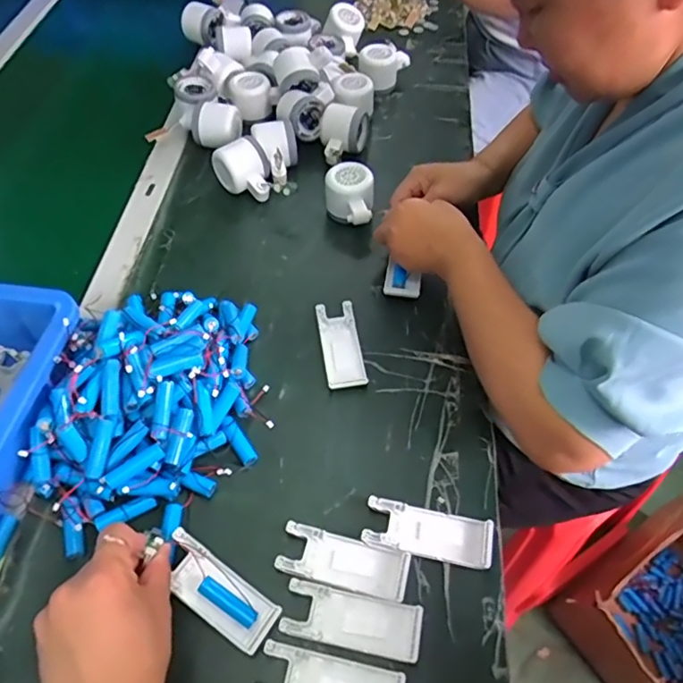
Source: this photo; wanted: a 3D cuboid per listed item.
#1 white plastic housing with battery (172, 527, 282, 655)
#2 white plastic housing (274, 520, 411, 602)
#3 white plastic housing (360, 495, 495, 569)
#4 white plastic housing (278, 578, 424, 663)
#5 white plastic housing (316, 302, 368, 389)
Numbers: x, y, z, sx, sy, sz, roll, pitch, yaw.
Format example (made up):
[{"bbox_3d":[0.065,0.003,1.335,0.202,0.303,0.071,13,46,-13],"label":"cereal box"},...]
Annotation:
[{"bbox_3d":[-0.098,0.192,0.430,0.103,0.011,0.041,39,63,11],"label":"white plastic housing with battery"},{"bbox_3d":[0.002,0.177,0.447,0.102,0.006,0.039,12,56,9],"label":"white plastic housing"},{"bbox_3d":[0.072,0.159,0.459,0.103,0.014,0.040,10,55,8],"label":"white plastic housing"},{"bbox_3d":[0.008,0.212,0.422,0.103,0.008,0.039,9,55,7],"label":"white plastic housing"},{"bbox_3d":[0.000,0.003,0.573,0.040,0.011,0.100,-8,55,-5],"label":"white plastic housing"}]

